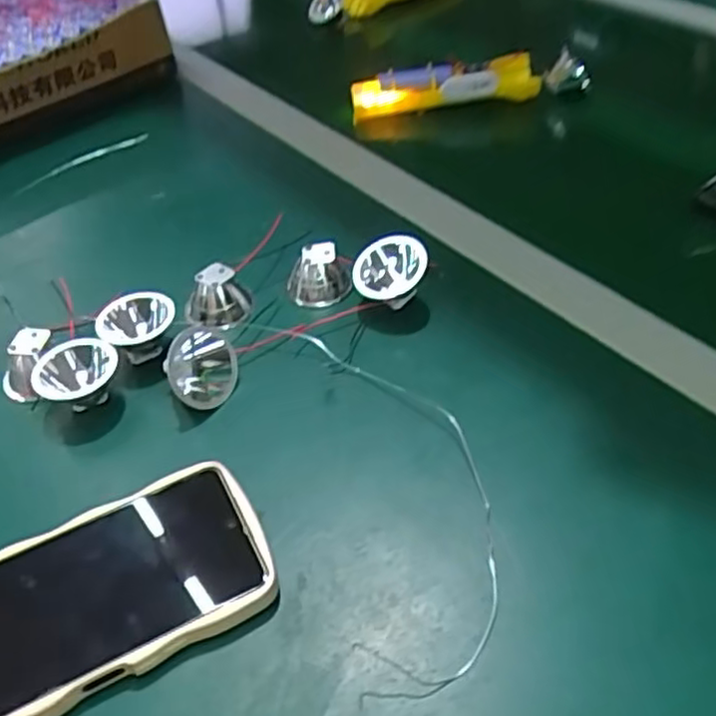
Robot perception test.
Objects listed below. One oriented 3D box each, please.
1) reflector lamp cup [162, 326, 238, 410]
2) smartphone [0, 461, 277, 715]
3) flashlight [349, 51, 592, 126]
[{"bbox_3d":[-0.087,0.006,0.397,0.034,0.033,0.036,-4,45,3],"label":"reflector lamp cup"},{"bbox_3d":[-0.124,0.108,0.308,0.169,0.017,0.081,-23,47,-16],"label":"smartphone"},{"bbox_3d":[0.099,-0.241,0.628,0.208,0.035,0.039,-7,45,0],"label":"flashlight"}]

